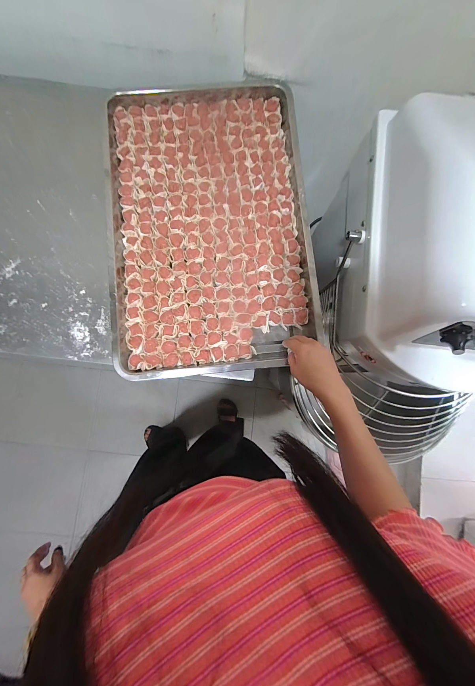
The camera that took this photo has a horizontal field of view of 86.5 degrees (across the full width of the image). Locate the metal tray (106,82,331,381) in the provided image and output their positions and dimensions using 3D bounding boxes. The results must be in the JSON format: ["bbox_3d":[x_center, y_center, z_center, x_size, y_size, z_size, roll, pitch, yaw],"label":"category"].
[{"bbox_3d":[-0.056,-0.240,0.506,0.379,0.047,0.589,-5,85,-5],"label":"metal tray"}]

